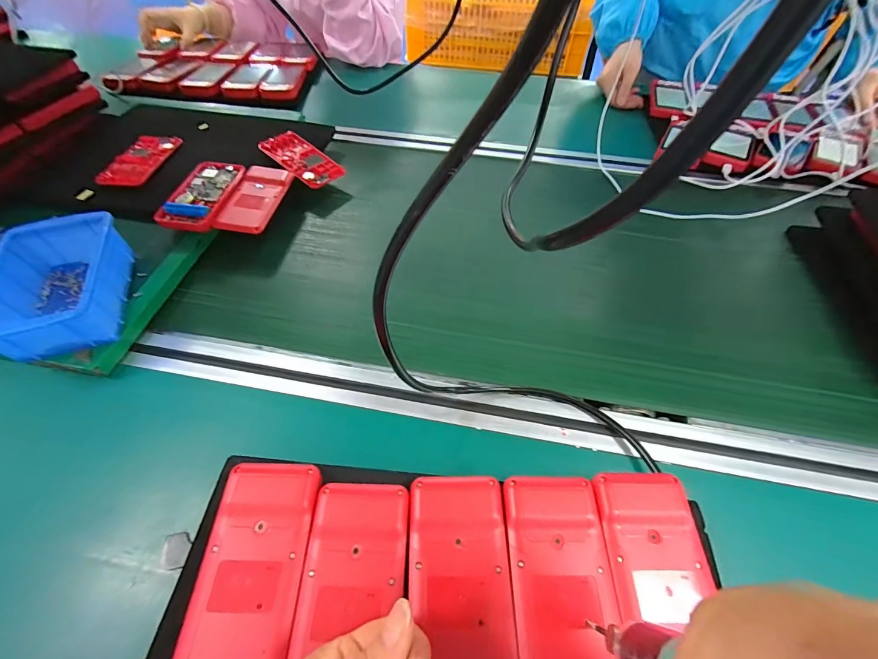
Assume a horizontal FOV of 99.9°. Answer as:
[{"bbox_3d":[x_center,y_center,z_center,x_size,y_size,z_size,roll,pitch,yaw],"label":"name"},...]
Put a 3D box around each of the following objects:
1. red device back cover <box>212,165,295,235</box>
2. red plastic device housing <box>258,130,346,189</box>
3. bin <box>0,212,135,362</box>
[{"bbox_3d":[-0.230,-0.168,0.466,0.058,0.012,0.119,6,55,3],"label":"red device back cover"},{"bbox_3d":[-0.195,-0.241,0.525,0.118,0.009,0.062,38,59,14],"label":"red plastic device housing"},{"bbox_3d":[-0.371,-0.046,0.368,0.098,0.054,0.149,-13,56,-10],"label":"bin"}]

